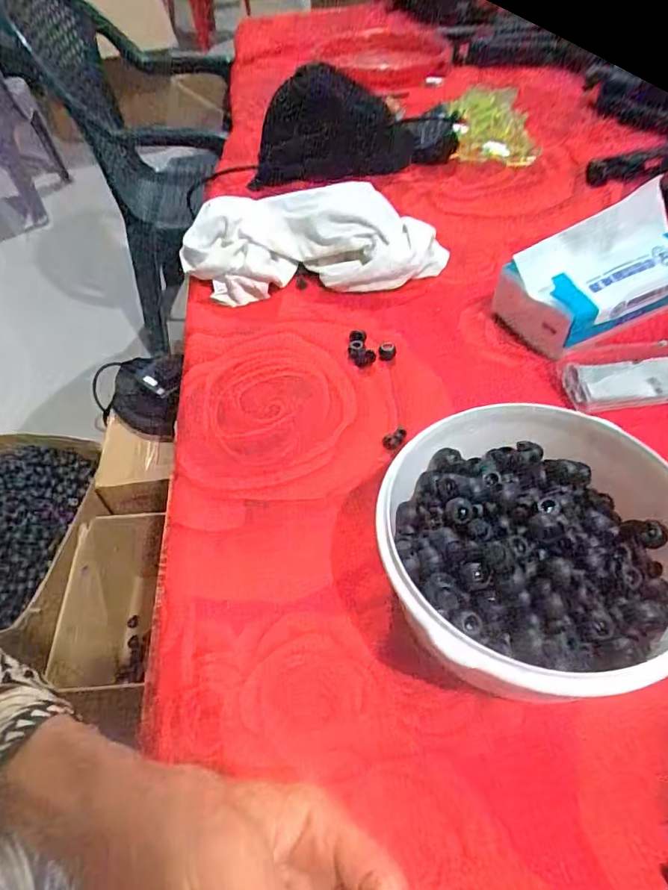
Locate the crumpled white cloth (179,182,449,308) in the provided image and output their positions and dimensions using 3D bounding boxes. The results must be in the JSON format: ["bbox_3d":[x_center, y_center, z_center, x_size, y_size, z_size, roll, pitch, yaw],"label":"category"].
[{"bbox_3d":[-0.022,-0.208,0.532,0.259,0.075,0.085,-4,50,2],"label":"crumpled white cloth"}]

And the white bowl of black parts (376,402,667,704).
[{"bbox_3d":[0.117,0.059,0.291,0.179,0.073,0.159,-8,50,-4],"label":"white bowl of black parts"}]

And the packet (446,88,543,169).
[{"bbox_3d":[0.220,-0.453,0.731,0.120,0.042,0.187,5,50,9],"label":"packet"}]

